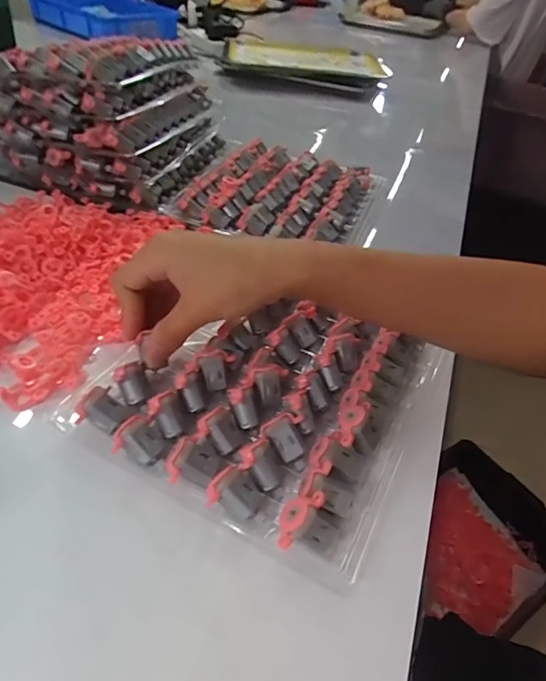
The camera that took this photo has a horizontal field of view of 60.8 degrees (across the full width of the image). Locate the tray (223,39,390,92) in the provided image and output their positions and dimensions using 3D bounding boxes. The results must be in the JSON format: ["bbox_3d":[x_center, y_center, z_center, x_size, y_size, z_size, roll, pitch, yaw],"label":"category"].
[{"bbox_3d":[0.066,-0.592,0.989,0.326,0.032,0.233,4,44,1],"label":"tray"}]

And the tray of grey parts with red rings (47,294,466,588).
[{"bbox_3d":[-0.003,0.027,0.325,0.192,0.030,0.197,21,47,18],"label":"tray of grey parts with red rings"}]

